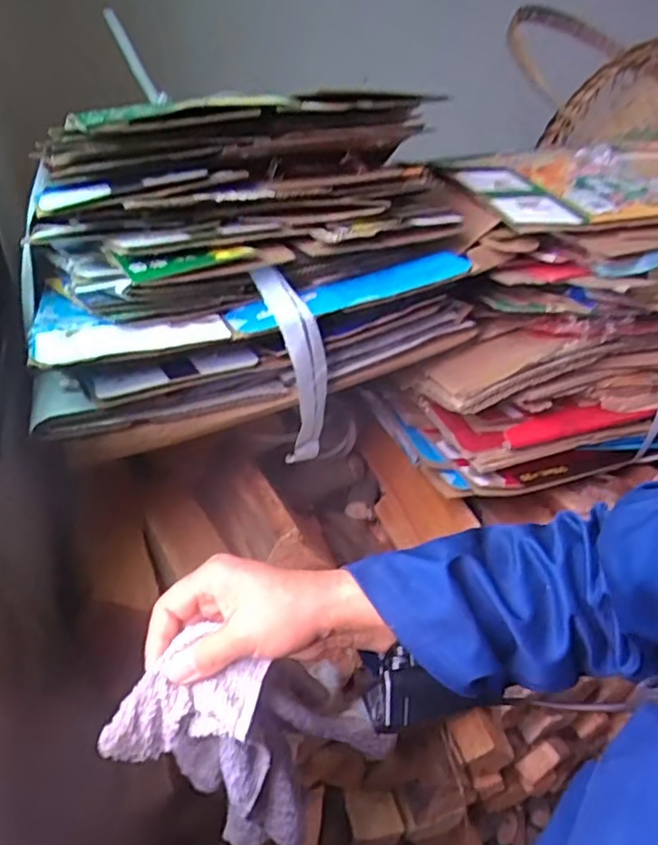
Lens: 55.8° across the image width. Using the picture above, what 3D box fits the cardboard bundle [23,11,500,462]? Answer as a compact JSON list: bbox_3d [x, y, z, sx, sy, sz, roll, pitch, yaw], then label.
[{"bbox_3d":[-0.077,-0.183,0.663,0.494,0.270,0.286,-22,37,-28],"label":"cardboard bundle"}]

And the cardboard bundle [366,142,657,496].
[{"bbox_3d":[0.385,-0.134,0.816,0.576,0.376,0.235,-14,34,-18],"label":"cardboard bundle"}]

